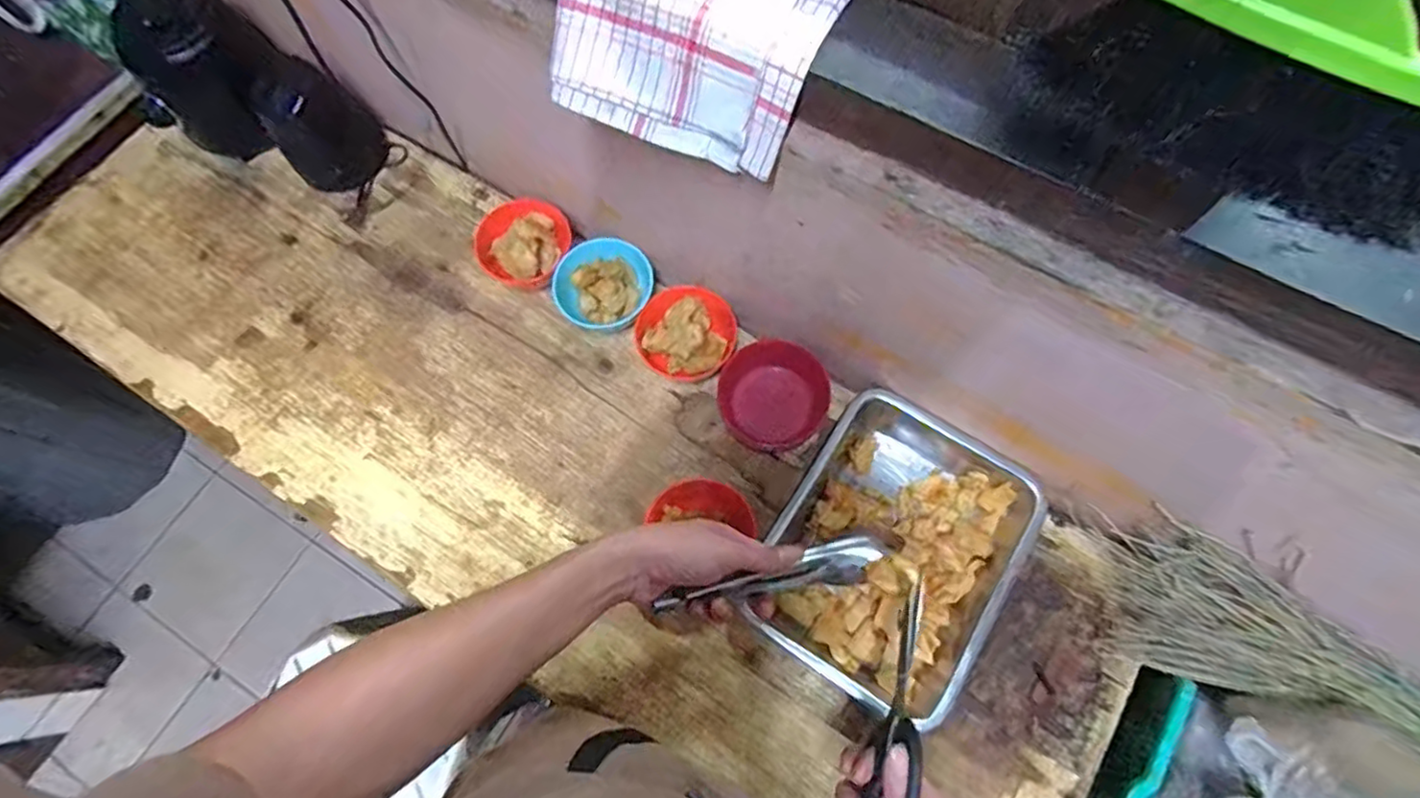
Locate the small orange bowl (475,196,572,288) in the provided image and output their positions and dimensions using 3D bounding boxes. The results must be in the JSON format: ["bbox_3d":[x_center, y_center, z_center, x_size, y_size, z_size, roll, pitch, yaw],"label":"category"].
[{"bbox_3d":[-0.218,-0.179,0.772,0.109,0.057,0.101,0,71,1],"label":"small orange bowl"}]

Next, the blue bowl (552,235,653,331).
[{"bbox_3d":[-0.123,-0.127,0.750,0.101,0.064,0.101,0,71,1],"label":"blue bowl"}]

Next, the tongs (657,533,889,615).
[{"bbox_3d":[0.054,0.152,0.542,0.192,0.048,0.035,-10,70,-12],"label":"tongs"}]

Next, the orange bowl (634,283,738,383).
[{"bbox_3d":[-0.025,-0.078,0.732,0.104,0.062,0.100,0,71,1],"label":"orange bowl"}]

